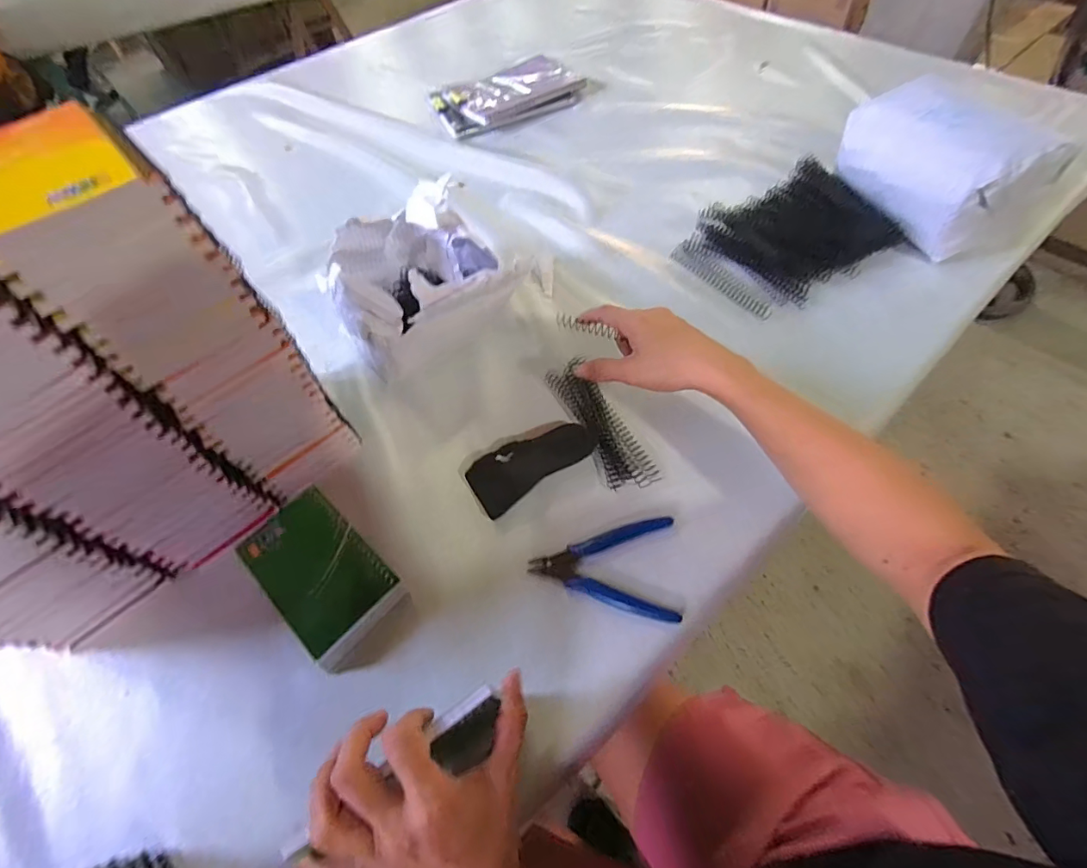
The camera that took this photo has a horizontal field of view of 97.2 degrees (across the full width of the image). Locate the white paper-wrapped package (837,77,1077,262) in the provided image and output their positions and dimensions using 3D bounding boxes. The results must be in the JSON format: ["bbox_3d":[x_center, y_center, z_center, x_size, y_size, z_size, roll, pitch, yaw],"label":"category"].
[{"bbox_3d":[0.430,-0.304,0.533,0.092,0.105,0.201,-23,60,-9],"label":"white paper-wrapped package"}]

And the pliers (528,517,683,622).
[{"bbox_3d":[0.050,0.106,0.399,0.115,0.013,0.082,4,60,7],"label":"pliers"}]

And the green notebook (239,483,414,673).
[{"bbox_3d":[-0.183,0.114,0.400,0.142,0.038,0.078,39,69,24],"label":"green notebook"}]

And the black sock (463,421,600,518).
[{"bbox_3d":[-0.010,0.027,0.459,0.122,0.017,0.054,-34,62,-15],"label":"black sock"}]

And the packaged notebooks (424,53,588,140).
[{"bbox_3d":[-0.061,-0.580,0.818,0.245,0.046,0.147,-26,60,-10],"label":"packaged notebooks"}]

